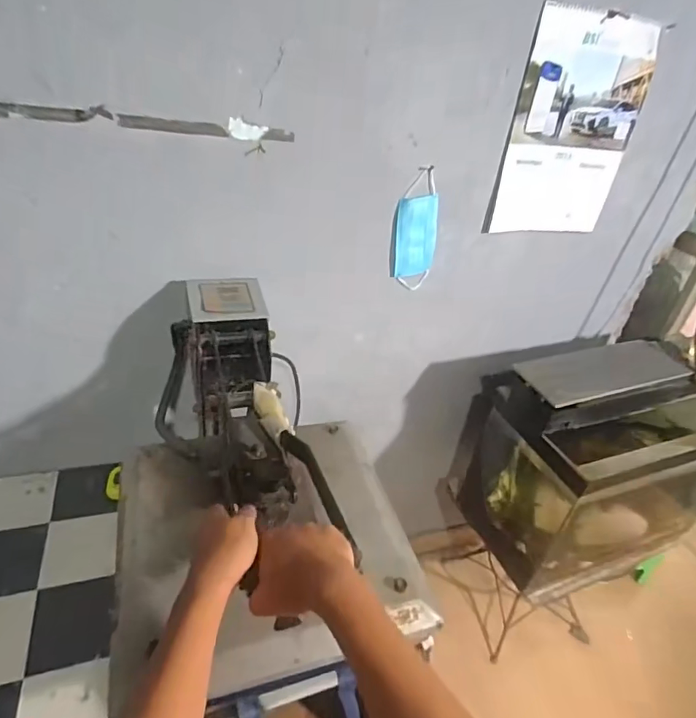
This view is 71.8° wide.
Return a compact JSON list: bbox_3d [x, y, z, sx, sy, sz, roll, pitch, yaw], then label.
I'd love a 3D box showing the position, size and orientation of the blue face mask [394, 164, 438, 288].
[{"bbox_3d":[0.144,-0.259,1.021,0.089,0.255,0.029,-12,41,-11],"label":"blue face mask"}]

